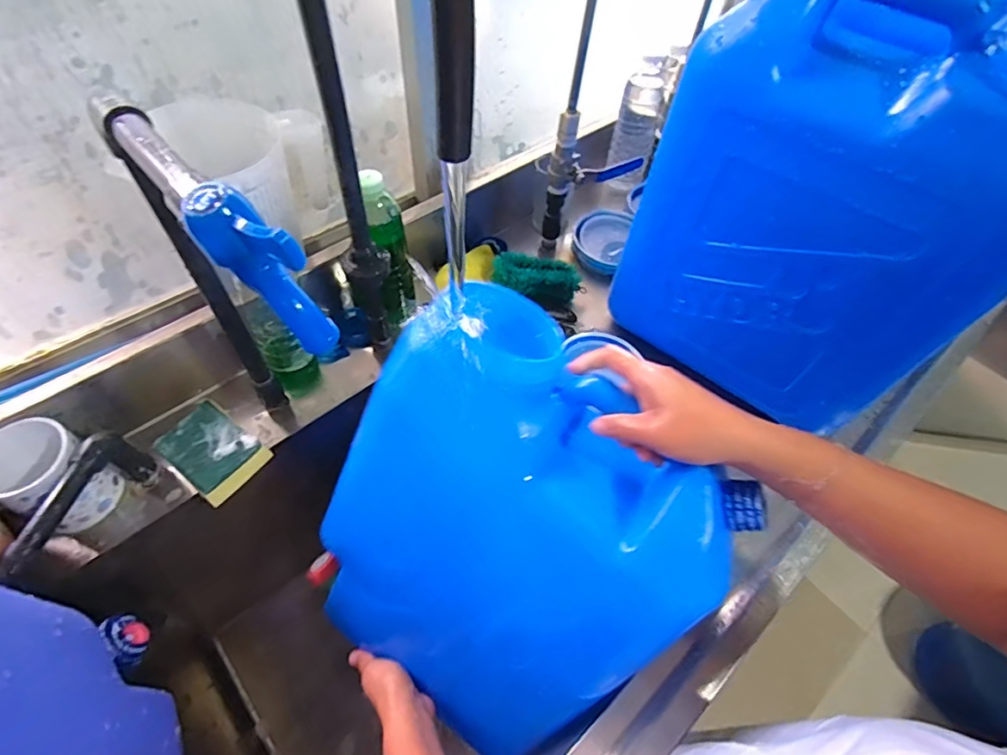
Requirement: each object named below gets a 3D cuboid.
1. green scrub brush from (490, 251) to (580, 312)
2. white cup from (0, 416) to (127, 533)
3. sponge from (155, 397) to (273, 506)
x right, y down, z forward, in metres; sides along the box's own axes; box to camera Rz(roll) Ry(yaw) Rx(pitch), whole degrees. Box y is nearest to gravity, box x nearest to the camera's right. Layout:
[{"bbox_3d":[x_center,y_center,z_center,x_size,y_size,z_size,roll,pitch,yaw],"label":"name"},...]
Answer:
[{"bbox_3d":[0.046,-0.143,0.725,0.117,0.034,0.073,21,56,12],"label":"green scrub brush"},{"bbox_3d":[-0.444,0.098,0.502,0.070,0.100,0.077,2,54,-2],"label":"white cup"},{"bbox_3d":[-0.318,0.079,0.558,0.101,0.027,0.075,32,59,19],"label":"sponge"}]

